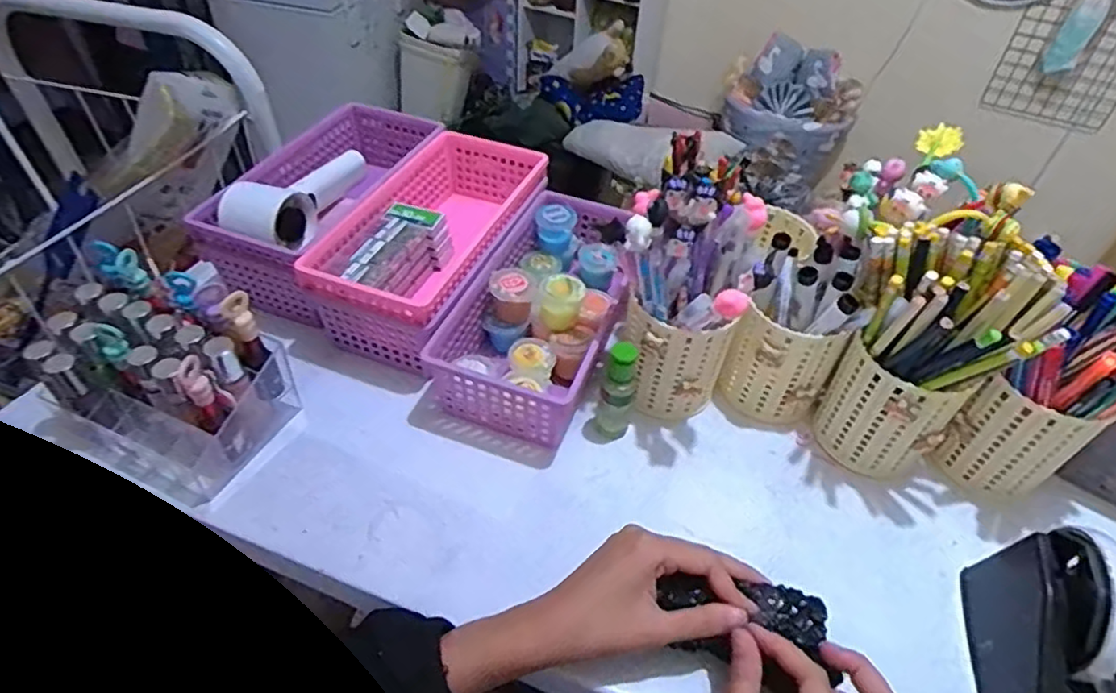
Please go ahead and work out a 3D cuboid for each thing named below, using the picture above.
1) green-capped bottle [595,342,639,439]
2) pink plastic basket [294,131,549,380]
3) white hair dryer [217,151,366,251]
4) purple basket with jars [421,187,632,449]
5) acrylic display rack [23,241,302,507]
[{"bbox_3d":[0.044,0.032,0.477,0.024,0.088,0.020,7,45,4],"label":"green-capped bottle"},{"bbox_3d":[-0.105,-0.096,0.579,0.117,0.080,0.242,17,47,13],"label":"pink plastic basket"},{"bbox_3d":[-0.230,-0.145,0.569,0.066,0.046,0.138,11,45,8],"label":"white hair dryer"},{"bbox_3d":[-0.008,-0.033,0.548,0.115,0.069,0.237,15,46,11],"label":"purple basket with jars"},{"bbox_3d":[-0.271,0.009,0.453,0.133,0.121,0.125,20,47,16],"label":"acrylic display rack"}]

